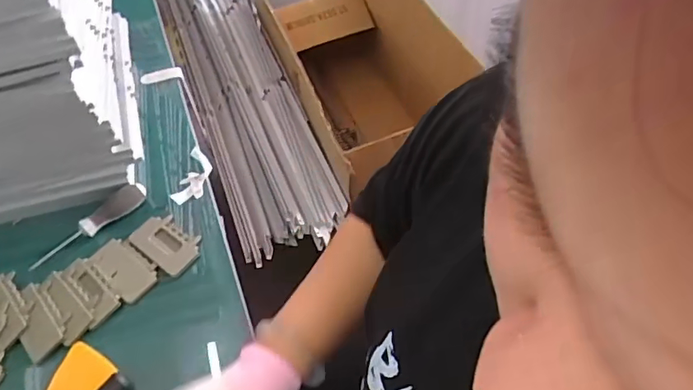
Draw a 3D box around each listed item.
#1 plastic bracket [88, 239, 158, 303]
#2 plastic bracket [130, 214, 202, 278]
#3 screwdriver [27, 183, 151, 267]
[{"bbox_3d":[-0.266,0.087,0.607,0.087,0.016,0.047,30,63,22],"label":"plastic bracket"},{"bbox_3d":[-0.221,0.058,0.630,0.090,0.008,0.055,30,63,22],"label":"plastic bracket"},{"bbox_3d":[-0.318,0.036,0.634,0.028,0.027,0.152,35,64,24],"label":"screwdriver"}]

